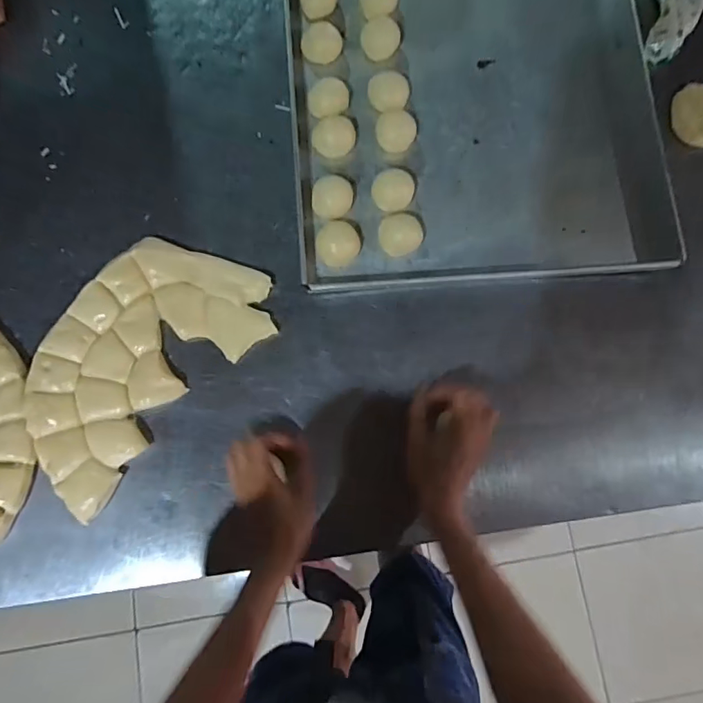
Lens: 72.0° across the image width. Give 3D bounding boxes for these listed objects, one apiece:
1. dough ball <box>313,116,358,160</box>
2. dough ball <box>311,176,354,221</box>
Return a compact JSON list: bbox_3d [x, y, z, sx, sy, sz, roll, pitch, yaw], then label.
[{"bbox_3d":[-0.021,-0.261,0.594,0.051,0.028,0.043,-1,83,-1],"label":"dough ball"},{"bbox_3d":[-0.023,-0.184,0.581,0.048,0.027,0.051,0,83,0],"label":"dough ball"}]

